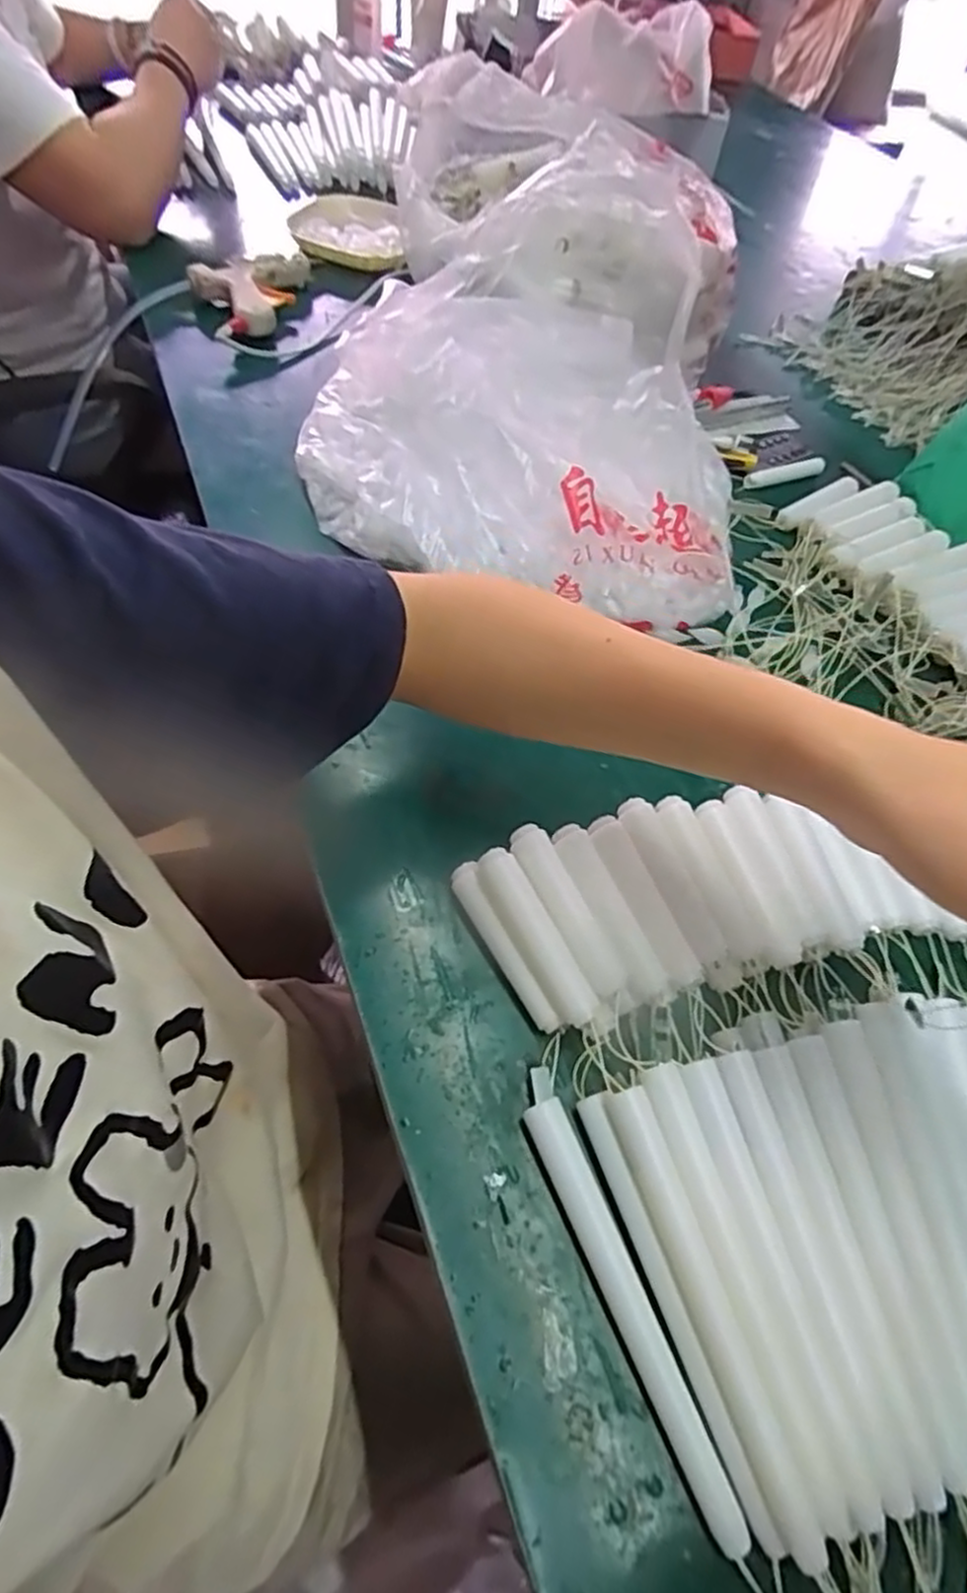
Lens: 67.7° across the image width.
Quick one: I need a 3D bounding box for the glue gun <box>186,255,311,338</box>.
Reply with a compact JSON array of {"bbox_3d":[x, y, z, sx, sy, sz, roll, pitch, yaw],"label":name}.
[{"bbox_3d":[-0.212,-0.491,0.704,0.128,0.028,0.119,-24,63,-20],"label":"glue gun"}]

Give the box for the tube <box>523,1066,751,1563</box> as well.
[{"bbox_3d":[0.052,0.186,0.277,0.016,0.011,0.159,-17,61,-17],"label":"tube"}]

